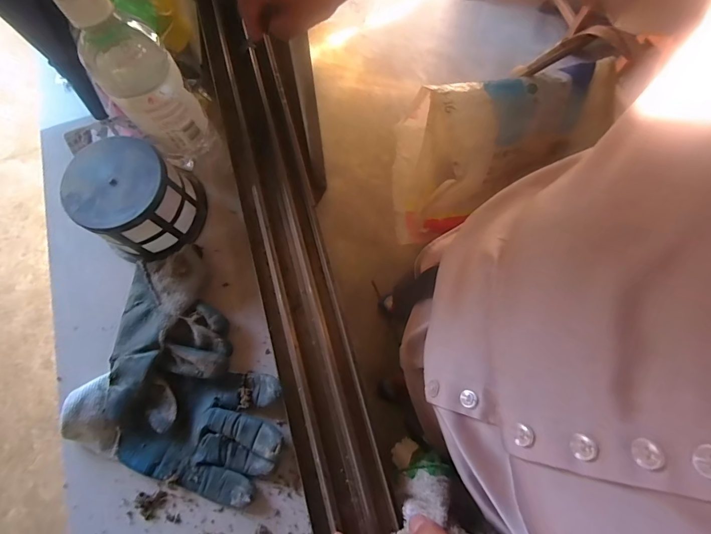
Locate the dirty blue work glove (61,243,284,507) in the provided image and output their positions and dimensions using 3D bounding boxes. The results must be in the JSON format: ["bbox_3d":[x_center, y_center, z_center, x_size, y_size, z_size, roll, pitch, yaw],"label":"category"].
[{"bbox_3d":[-0.144,0.094,0.341,0.185,0.032,0.187,20,74,5],"label":"dirty blue work glove"}]

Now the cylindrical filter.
[{"bbox_3d":[-0.206,-0.065,0.360,0.093,0.071,0.100,0,74,-1],"label":"cylindrical filter"}]

